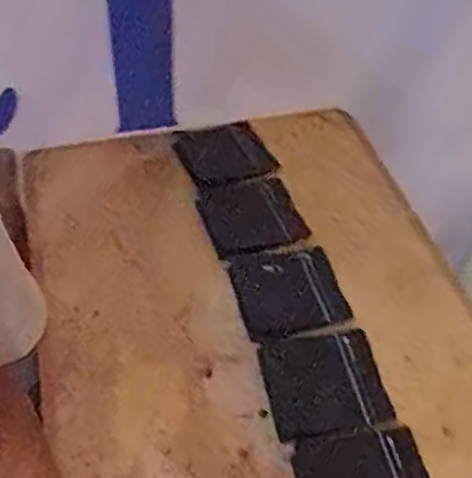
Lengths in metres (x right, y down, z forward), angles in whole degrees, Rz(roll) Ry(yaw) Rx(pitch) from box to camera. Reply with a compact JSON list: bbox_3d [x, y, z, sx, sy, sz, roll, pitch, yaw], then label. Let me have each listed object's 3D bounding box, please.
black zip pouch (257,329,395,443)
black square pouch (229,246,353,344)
[{"bbox_3d":[0.110,0.178,0.834,0.141,0.015,0.142,-6,47,-9],"label":"black zip pouch"},{"bbox_3d":[0.075,0.068,0.934,0.146,0.013,0.140,-9,47,-12],"label":"black square pouch"}]

